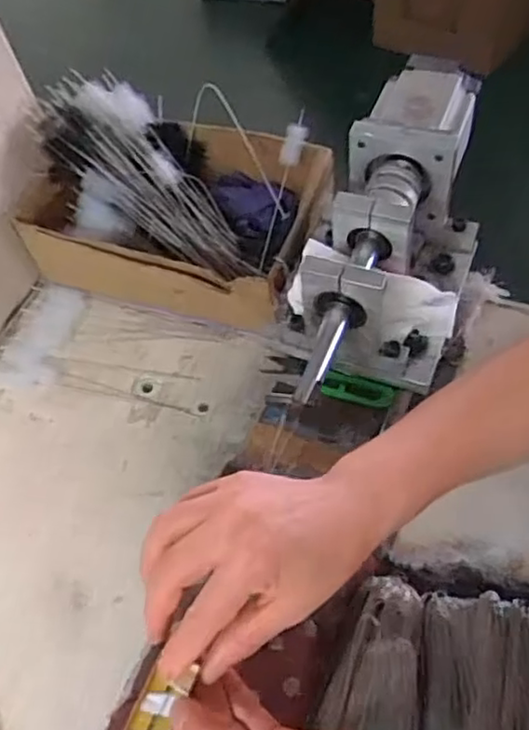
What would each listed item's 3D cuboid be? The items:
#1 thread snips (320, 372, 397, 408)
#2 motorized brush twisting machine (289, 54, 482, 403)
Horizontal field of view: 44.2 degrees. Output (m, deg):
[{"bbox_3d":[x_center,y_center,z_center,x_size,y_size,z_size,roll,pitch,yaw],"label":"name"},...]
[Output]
[{"bbox_3d":[0.077,0.020,0.539,0.059,0.009,0.022,15,59,17],"label":"thread snips"},{"bbox_3d":[0.102,-0.107,0.531,0.135,0.114,0.297,11,58,14],"label":"motorized brush twisting machine"}]

